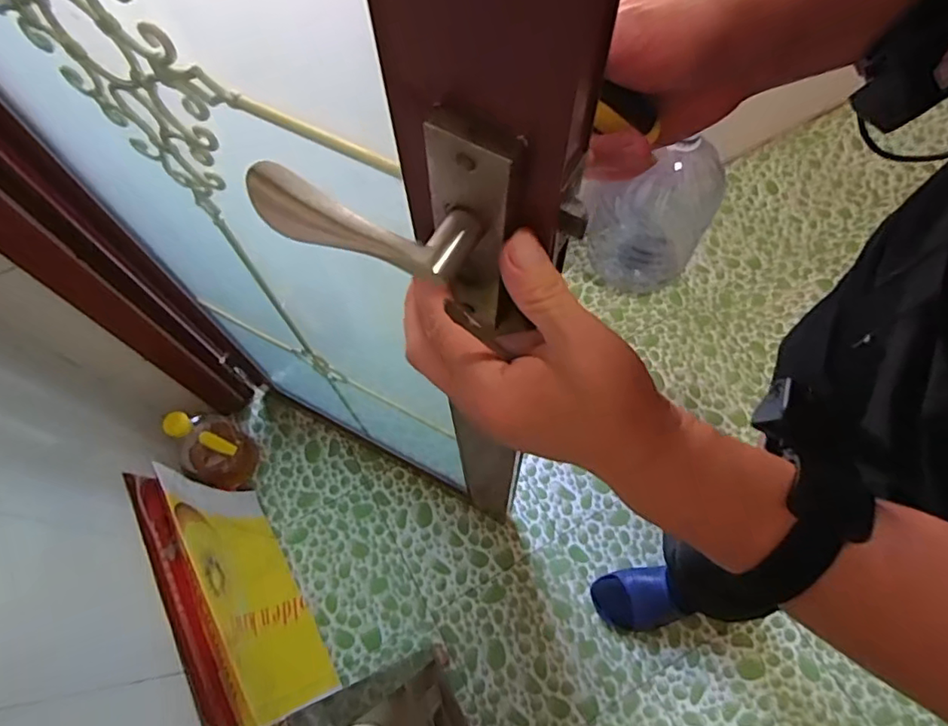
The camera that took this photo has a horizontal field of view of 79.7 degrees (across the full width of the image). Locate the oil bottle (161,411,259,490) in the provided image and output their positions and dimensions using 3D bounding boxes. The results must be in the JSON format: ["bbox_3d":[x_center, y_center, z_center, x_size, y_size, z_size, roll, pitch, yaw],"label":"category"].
[{"bbox_3d":[-0.528,0.161,1.116,0.113,0.278,0.131,31,71,14],"label":"oil bottle"}]

